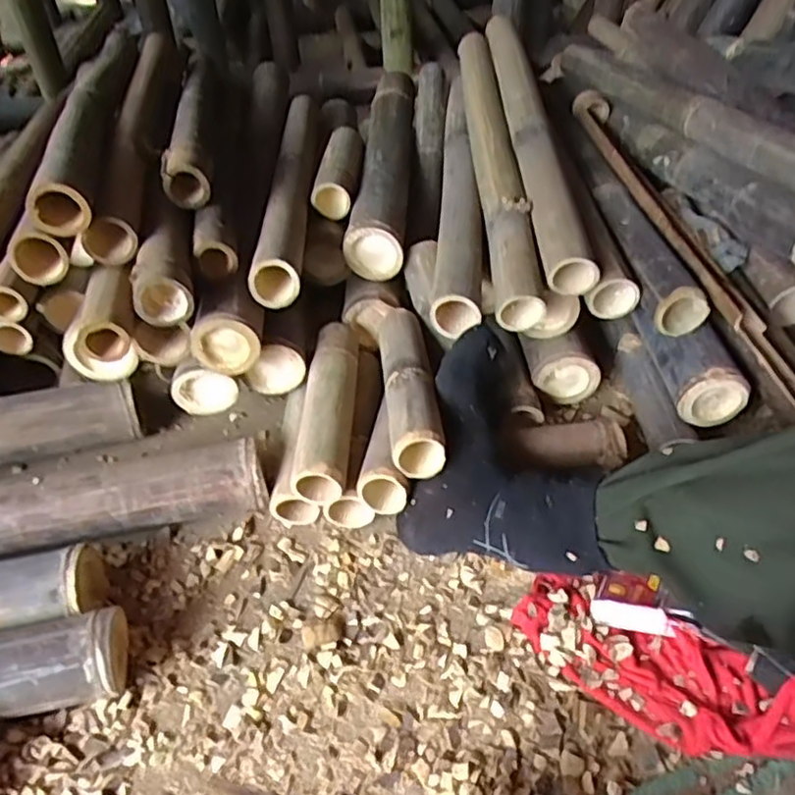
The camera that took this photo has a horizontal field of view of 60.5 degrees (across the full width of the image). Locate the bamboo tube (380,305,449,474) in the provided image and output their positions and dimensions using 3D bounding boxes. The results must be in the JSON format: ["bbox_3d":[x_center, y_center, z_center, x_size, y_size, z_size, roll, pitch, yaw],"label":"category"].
[{"bbox_3d":[0.011,-0.023,0.729,0.053,0.045,0.234,-5,44,-3],"label":"bamboo tube"}]

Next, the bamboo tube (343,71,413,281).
[{"bbox_3d":[-0.016,-0.365,1.028,0.076,0.070,0.556,1,43,3],"label":"bamboo tube"}]

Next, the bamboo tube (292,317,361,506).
[{"bbox_3d":[-0.076,0.005,0.760,0.053,0.046,0.237,0,43,2],"label":"bamboo tube"}]

